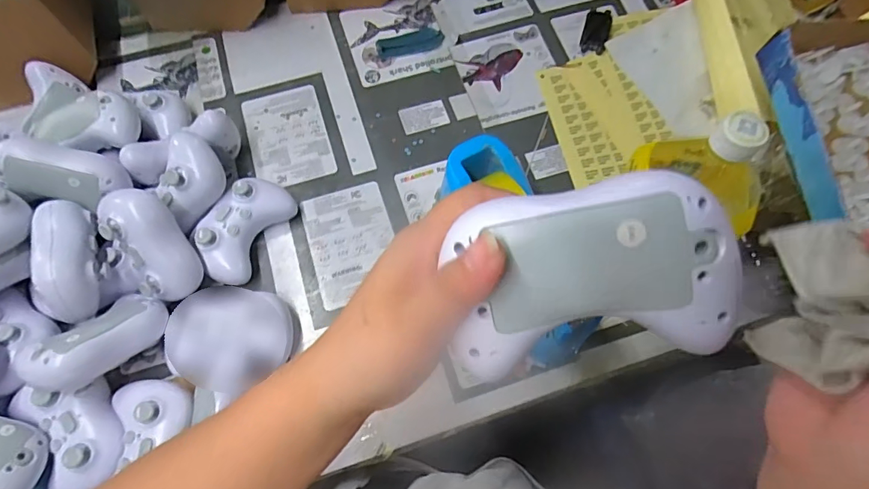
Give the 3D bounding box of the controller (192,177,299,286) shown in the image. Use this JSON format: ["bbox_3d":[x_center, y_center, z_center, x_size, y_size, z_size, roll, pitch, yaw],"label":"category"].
[{"bbox_3d":[-0.199,-0.018,0.476,0.066,0.039,0.112,39,71,-27],"label":"controller"}]

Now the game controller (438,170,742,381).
[{"bbox_3d":[0.056,0.010,0.177,0.101,0.027,0.066,-10,104,9],"label":"game controller"}]

